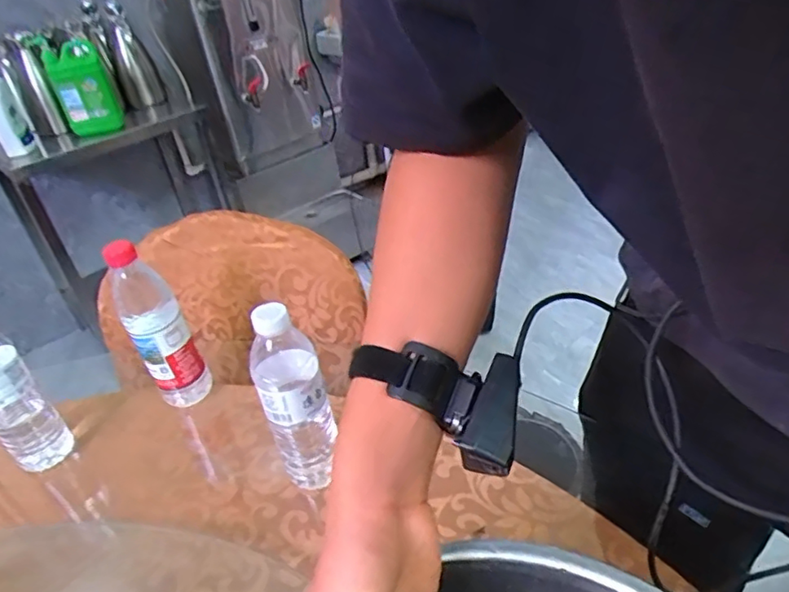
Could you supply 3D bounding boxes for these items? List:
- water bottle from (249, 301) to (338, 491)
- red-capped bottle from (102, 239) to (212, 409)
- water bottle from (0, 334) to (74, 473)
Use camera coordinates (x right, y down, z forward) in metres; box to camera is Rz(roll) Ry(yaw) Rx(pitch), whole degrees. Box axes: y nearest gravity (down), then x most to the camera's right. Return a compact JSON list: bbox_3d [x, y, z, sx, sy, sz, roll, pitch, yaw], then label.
[{"bbox_3d":[-0.096,0.106,0.569,0.063,0.224,0.056,-22,36,-20],"label":"water bottle"},{"bbox_3d":[-0.282,0.035,0.688,0.063,0.220,0.060,-25,37,-21],"label":"red-capped bottle"},{"bbox_3d":[-0.435,0.104,0.647,0.060,0.207,0.062,24,46,39],"label":"water bottle"}]

